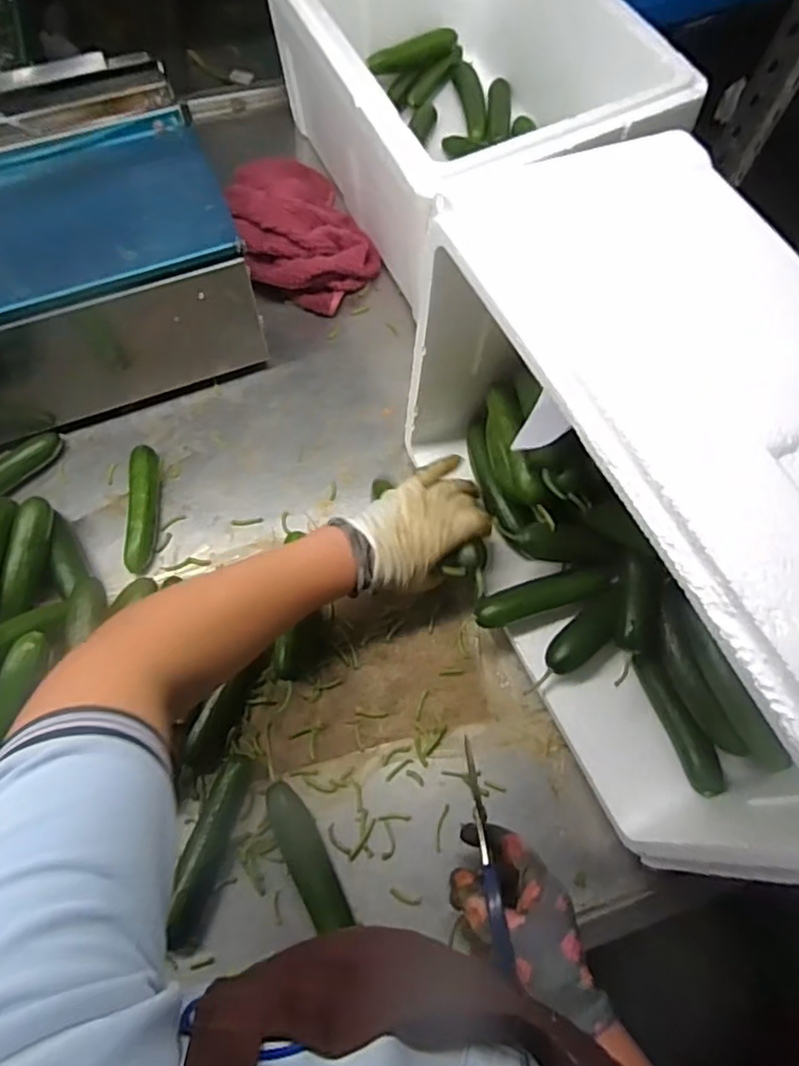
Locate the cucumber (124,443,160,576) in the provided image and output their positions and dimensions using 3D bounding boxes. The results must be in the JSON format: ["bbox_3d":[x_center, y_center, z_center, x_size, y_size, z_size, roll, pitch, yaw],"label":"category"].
[{"bbox_3d":[-0.254,-0.025,0.616,0.026,0.027,0.129,-1,67,-2],"label":"cucumber"}]

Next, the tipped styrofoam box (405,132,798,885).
[{"bbox_3d":[0.188,-0.009,0.462,0.204,0.298,0.421,-24,70,-11],"label":"tipped styrofoam box"}]

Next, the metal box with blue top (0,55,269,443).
[{"bbox_3d":[-0.422,-0.244,0.626,0.494,0.182,0.284,-21,69,-10],"label":"metal box with blue top"}]

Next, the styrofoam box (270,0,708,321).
[{"bbox_3d":[0.063,-0.494,0.705,0.295,0.188,0.425,-21,69,-10],"label":"styrofoam box"}]

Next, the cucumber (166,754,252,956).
[{"bbox_3d":[-0.154,0.252,0.497,0.026,0.032,0.143,13,67,4],"label":"cucumber"}]

